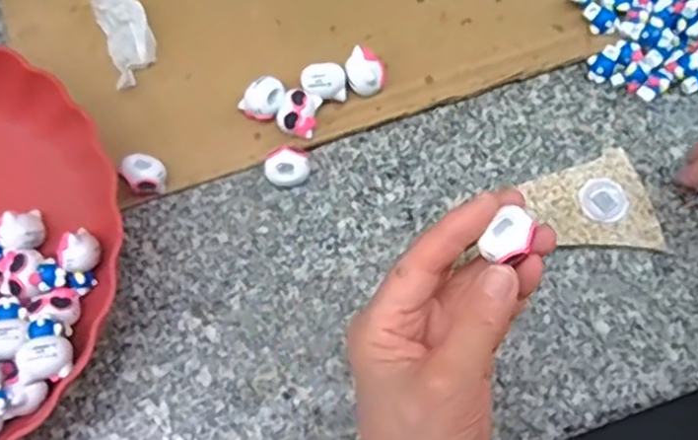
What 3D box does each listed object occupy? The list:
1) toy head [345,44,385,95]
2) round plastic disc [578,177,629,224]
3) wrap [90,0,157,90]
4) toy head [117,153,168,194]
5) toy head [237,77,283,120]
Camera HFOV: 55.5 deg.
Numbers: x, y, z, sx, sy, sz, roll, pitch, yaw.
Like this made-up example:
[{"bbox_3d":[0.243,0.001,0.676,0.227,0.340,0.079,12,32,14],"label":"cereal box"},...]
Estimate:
[{"bbox_3d":[0.010,-0.086,0.392,0.023,0.021,0.027,-3,74,1],"label":"toy head"},{"bbox_3d":[0.142,-0.011,0.371,0.026,0.004,0.026,-1,74,2],"label":"round plastic disc"},{"bbox_3d":[-0.141,-0.126,0.412,0.028,0.017,0.091,-21,74,-4],"label":"wrap"},{"bbox_3d":[-0.117,-0.026,0.380,0.022,0.020,0.022,42,79,12],"label":"toy head"},{"bbox_3d":[-0.049,-0.068,0.390,0.026,0.022,0.020,-43,77,-10],"label":"toy head"}]

